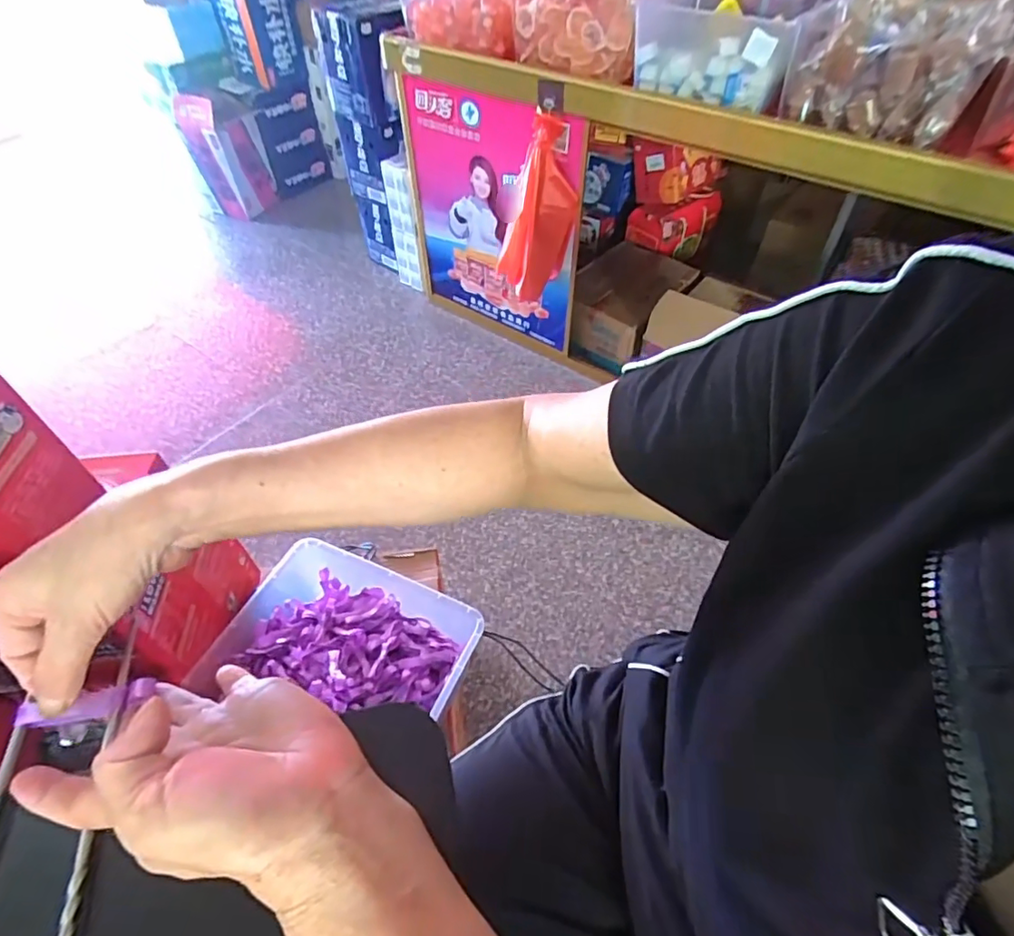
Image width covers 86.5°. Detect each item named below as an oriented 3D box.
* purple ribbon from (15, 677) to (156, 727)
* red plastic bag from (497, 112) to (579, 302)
[{"bbox_3d":[-0.225,0.128,0.288,0.066,0.013,0.014,-12,51,-8],"label":"purple ribbon"},{"bbox_3d":[0.066,-0.581,1.280,0.166,0.422,0.120,-34,58,-25],"label":"red plastic bag"}]

